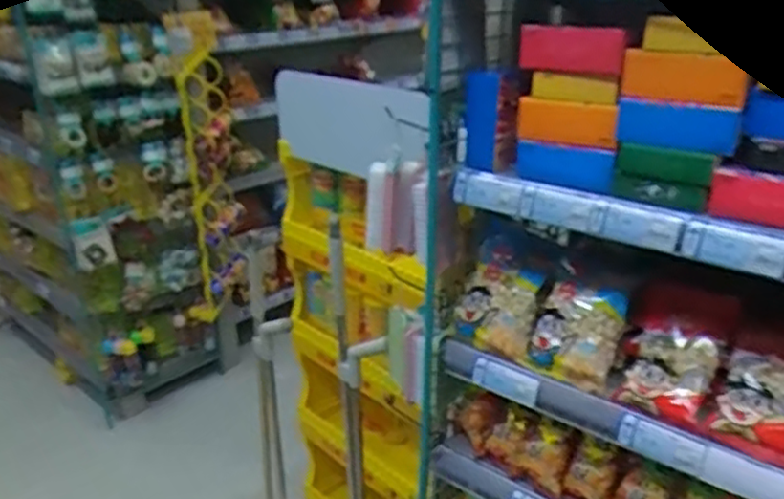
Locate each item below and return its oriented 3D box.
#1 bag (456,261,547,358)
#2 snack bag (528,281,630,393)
[{"bbox_3d":[0.152,0.080,0.961,0.108,0.114,0.027,19,-1,29],"label":"bag"},{"bbox_3d":[0.243,0.108,0.896,0.102,0.125,0.048,17,0,33],"label":"snack bag"}]

